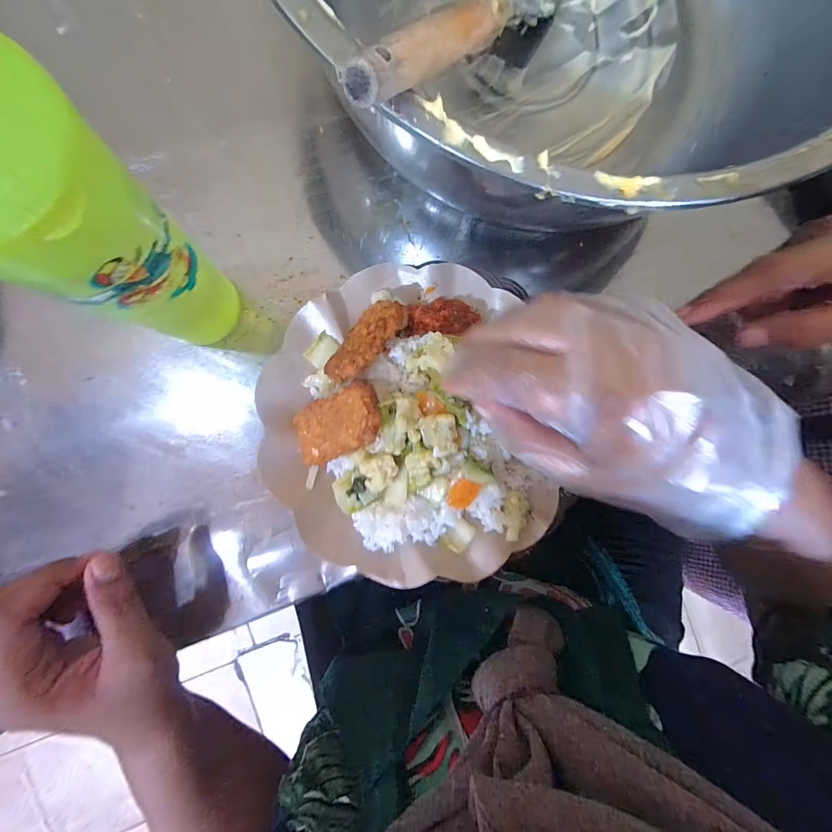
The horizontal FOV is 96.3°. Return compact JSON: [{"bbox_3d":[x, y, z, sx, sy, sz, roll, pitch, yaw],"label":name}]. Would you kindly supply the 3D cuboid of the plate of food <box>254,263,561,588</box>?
[{"bbox_3d":[-0.002,0.005,0.249,0.191,0.045,0.216,-14,90,-7],"label":"plate of food"}]

